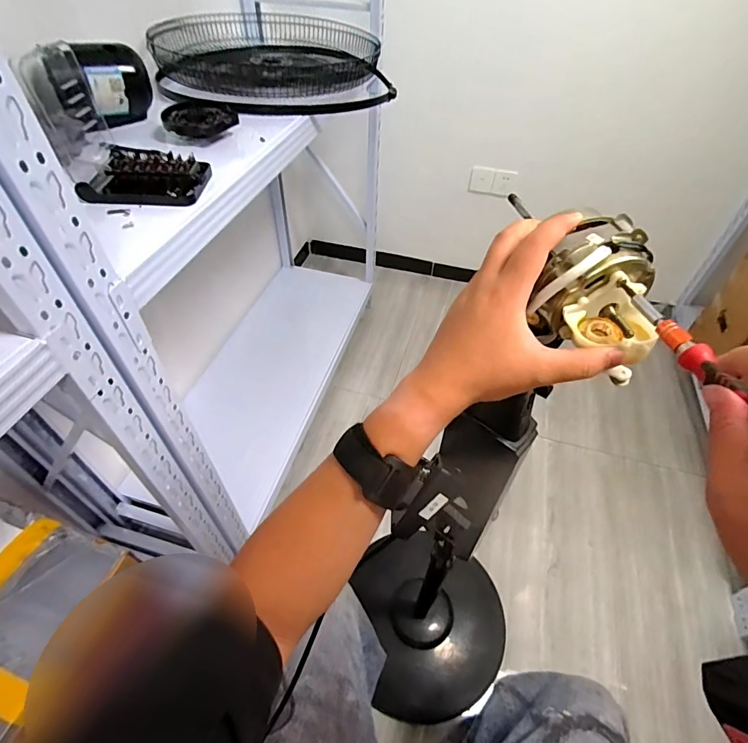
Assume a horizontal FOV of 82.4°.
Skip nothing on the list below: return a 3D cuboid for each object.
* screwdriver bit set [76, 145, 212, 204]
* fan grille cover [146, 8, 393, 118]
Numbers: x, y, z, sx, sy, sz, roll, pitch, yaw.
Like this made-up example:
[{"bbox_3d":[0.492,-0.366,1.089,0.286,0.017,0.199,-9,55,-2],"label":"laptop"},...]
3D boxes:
[{"bbox_3d":[-0.329,-0.286,0.636,0.159,0.037,0.131,1,48,-1],"label":"screwdriver bit set"},{"bbox_3d":[-0.262,-0.825,1.114,0.529,0.130,0.473,-7,49,-8],"label":"fan grille cover"}]

